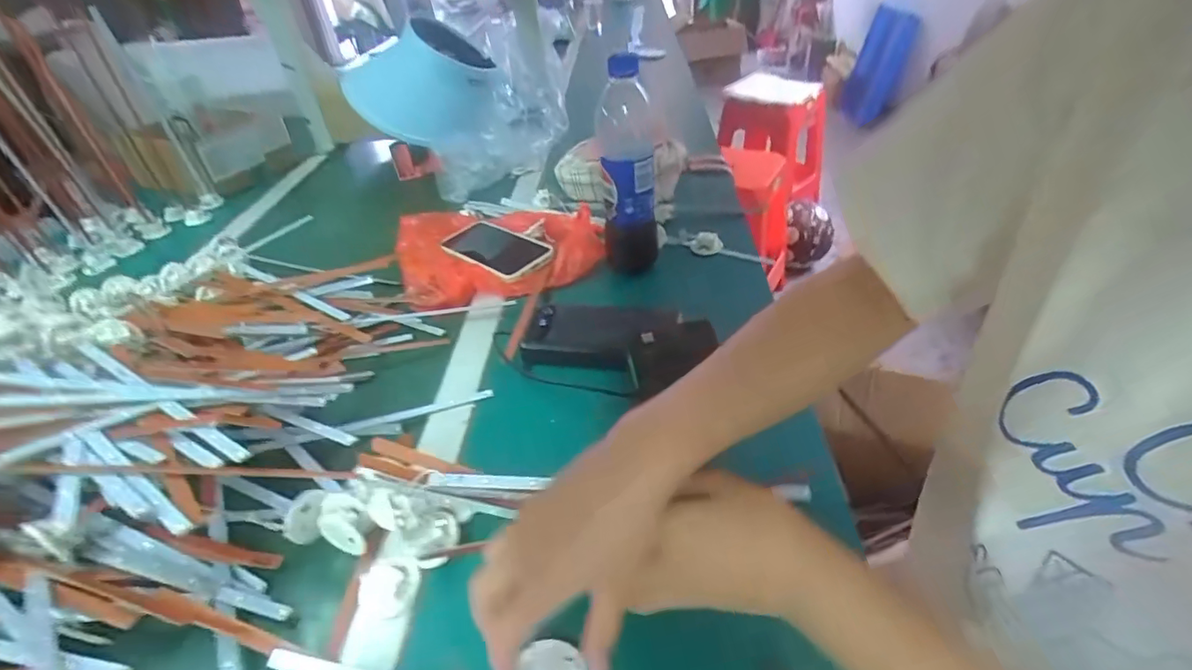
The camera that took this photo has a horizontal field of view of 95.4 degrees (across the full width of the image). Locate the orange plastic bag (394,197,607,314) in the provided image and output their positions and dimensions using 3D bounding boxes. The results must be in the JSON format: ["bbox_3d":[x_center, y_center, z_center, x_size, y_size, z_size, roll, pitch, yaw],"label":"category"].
[{"bbox_3d":[-0.126,-0.120,0.713,0.260,0.033,0.197,-11,39,-7],"label":"orange plastic bag"}]

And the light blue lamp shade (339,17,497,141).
[{"bbox_3d":[-0.285,-0.420,0.887,0.235,0.136,0.171,-11,41,-9],"label":"light blue lamp shade"}]

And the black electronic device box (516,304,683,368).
[{"bbox_3d":[0.005,-0.001,0.549,0.149,0.028,0.078,-2,39,5],"label":"black electronic device box"}]

